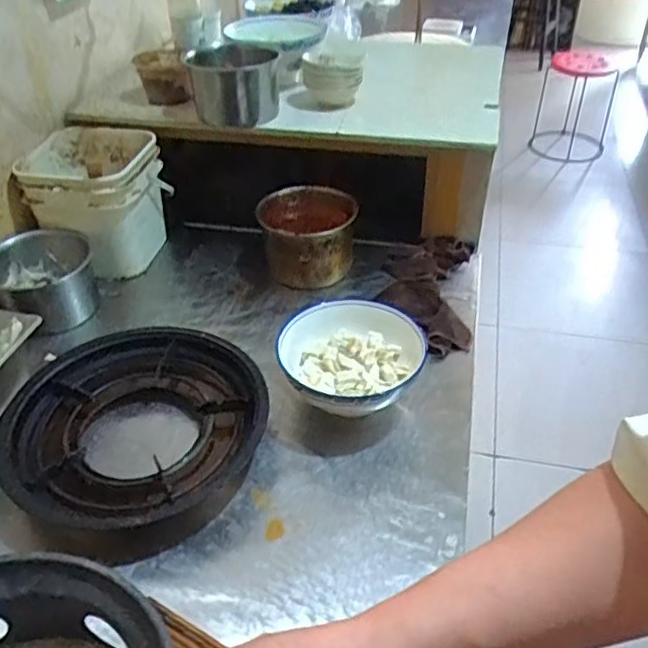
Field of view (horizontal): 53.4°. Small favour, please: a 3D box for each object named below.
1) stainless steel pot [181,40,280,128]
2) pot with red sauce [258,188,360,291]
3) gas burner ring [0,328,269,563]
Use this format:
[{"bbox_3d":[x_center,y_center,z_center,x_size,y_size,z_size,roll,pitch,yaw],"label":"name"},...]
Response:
[{"bbox_3d":[-0.157,-0.433,1.161,0.147,0.116,0.188,-3,40,1],"label":"stainless steel pot"},{"bbox_3d":[-0.027,-0.160,1.155,0.166,0.116,0.157,-2,40,2],"label":"pot with red sauce"},{"bbox_3d":[-0.246,0.132,0.838,0.301,0.065,0.292,-2,40,2],"label":"gas burner ring"}]

